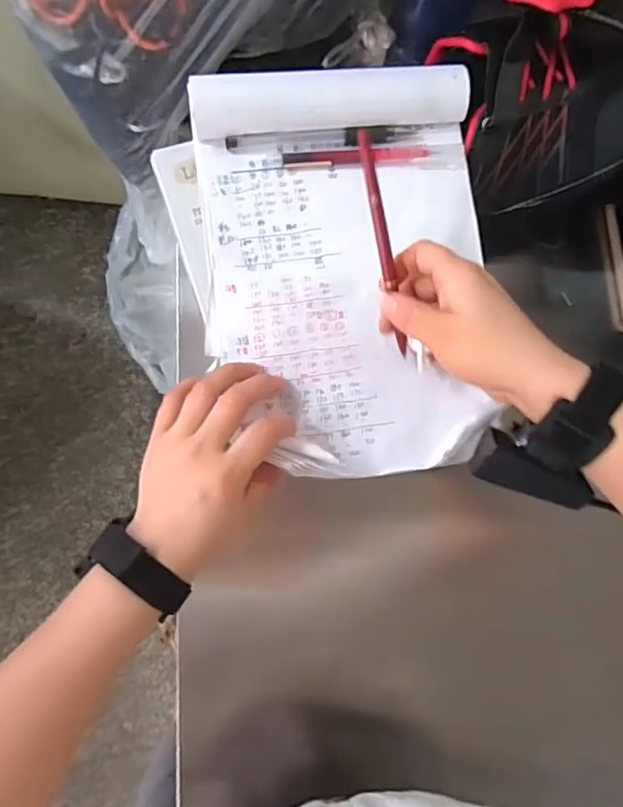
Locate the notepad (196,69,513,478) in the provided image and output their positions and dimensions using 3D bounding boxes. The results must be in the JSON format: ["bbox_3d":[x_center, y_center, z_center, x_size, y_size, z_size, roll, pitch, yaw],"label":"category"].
[{"bbox_3d":[0.024,-0.089,0.383,0.190,0.033,0.268,-3,87,-6],"label":"notepad"}]

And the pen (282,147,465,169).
[{"bbox_3d":[0.046,-0.175,0.399,0.129,0.008,0.014,-3,87,-6],"label":"pen"}]

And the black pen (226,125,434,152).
[{"bbox_3d":[0.015,-0.189,0.397,0.146,0.015,0.015,-7,88,-6],"label":"black pen"}]

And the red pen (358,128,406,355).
[{"bbox_3d":[0.046,-0.095,0.355,0.008,0.006,0.141,-19,117,-7],"label":"red pen"}]

